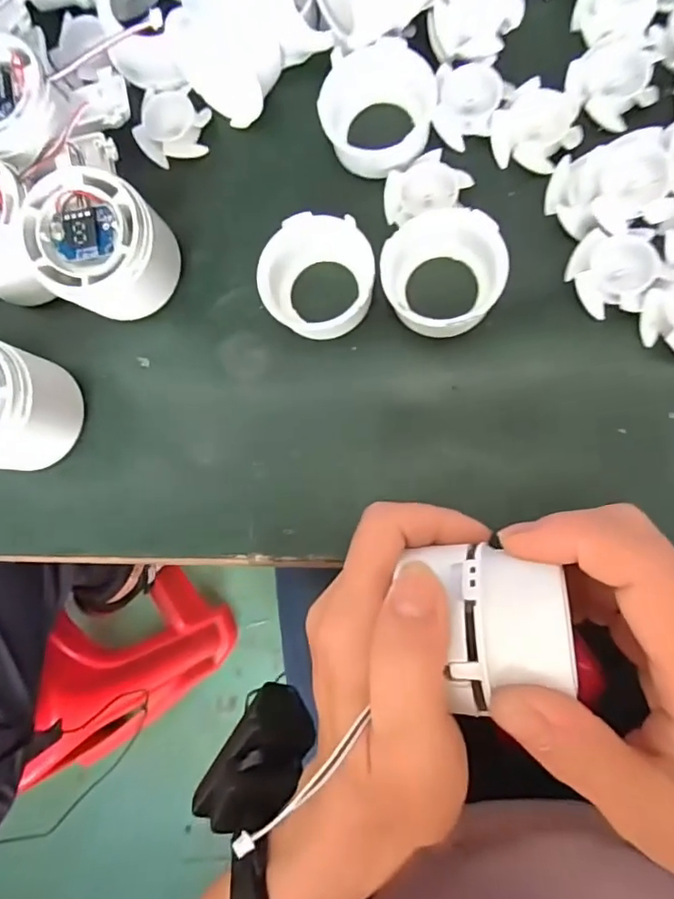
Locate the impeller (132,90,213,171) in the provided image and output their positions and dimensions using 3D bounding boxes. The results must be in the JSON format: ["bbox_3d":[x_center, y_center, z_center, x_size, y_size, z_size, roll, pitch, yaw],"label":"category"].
[{"bbox_3d":[-0.088,-0.175,0.291,0.038,0.011,0.035,-14,84,8],"label":"impeller"}]

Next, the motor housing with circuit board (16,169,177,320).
[{"bbox_3d":[-0.107,-0.092,0.258,0.058,0.049,0.056,14,88,9],"label":"motor housing with circuit board"}]

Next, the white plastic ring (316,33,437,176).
[{"bbox_3d":[0.022,-0.165,0.264,0.057,0.026,0.058,-1,86,9],"label":"white plastic ring"}]

